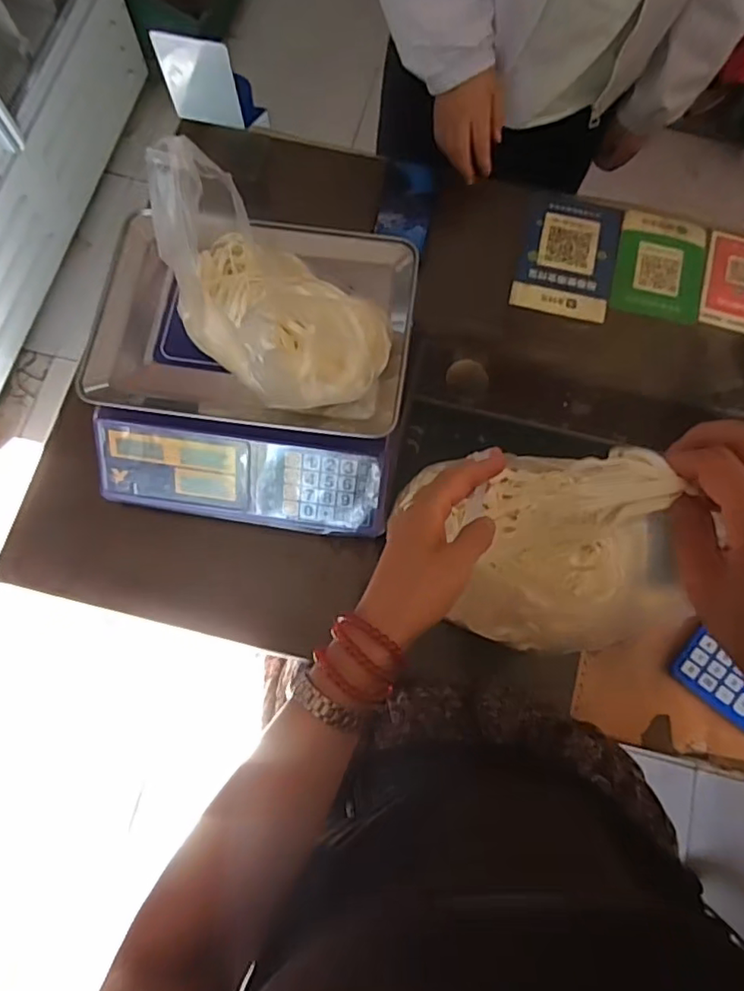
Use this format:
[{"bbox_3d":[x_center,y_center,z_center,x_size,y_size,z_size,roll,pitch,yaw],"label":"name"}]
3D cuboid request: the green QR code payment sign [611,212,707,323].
[{"bbox_3d":[0.388,-0.309,0.783,0.113,0.007,0.155,13,75,4],"label":"green QR code payment sign"}]

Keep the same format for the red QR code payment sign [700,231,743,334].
[{"bbox_3d":[0.499,-0.282,0.782,0.104,0.011,0.151,16,74,1],"label":"red QR code payment sign"}]

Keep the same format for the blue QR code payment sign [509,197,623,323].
[{"bbox_3d":[0.265,-0.325,0.789,0.125,0.008,0.188,13,76,5],"label":"blue QR code payment sign"}]

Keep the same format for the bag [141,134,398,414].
[{"bbox_3d":[-0.094,-0.193,0.505,0.143,0.175,0.210,-41,79,-10],"label":"bag"}]

